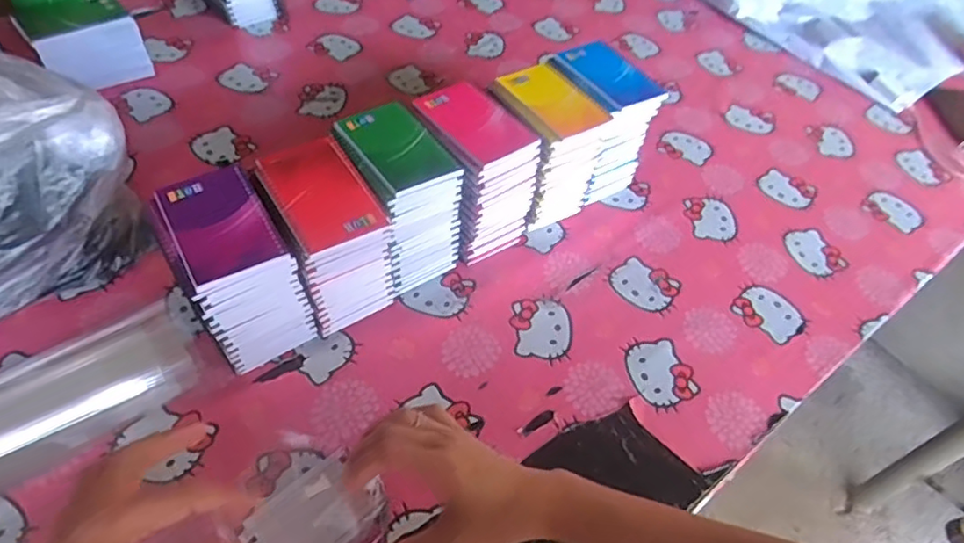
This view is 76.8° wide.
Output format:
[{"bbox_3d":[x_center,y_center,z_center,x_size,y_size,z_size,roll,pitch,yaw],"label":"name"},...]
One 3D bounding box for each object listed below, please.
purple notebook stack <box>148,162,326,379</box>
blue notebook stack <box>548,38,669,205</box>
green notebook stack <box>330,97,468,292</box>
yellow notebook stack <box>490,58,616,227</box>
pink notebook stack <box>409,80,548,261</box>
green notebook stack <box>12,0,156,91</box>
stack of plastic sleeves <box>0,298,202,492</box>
[{"bbox_3d":[-0.243,0.006,0.602,0.094,0.157,0.125,-30,58,-27],"label":"purple notebook stack"},{"bbox_3d":[0.153,-0.189,0.810,0.096,0.166,0.138,-20,54,-21],"label":"blue notebook stack"},{"bbox_3d":[-0.097,-0.077,0.685,0.099,0.160,0.132,-28,57,-26],"label":"green notebook stack"},{"bbox_3d":[0.076,-0.151,0.765,0.100,0.161,0.130,-21,56,-22],"label":"yellow notebook stack"},{"bbox_3d":[-0.014,-0.114,0.728,0.100,0.162,0.131,-28,58,-26],"label":"pink notebook stack"},{"bbox_3d":[-0.608,-0.358,0.917,0.136,0.091,0.212,-28,58,-26],"label":"green notebook stack"},{"bbox_3d":[-0.429,0.134,0.587,0.283,0.012,0.128,-29,58,-27],"label":"stack of plastic sleeves"}]

